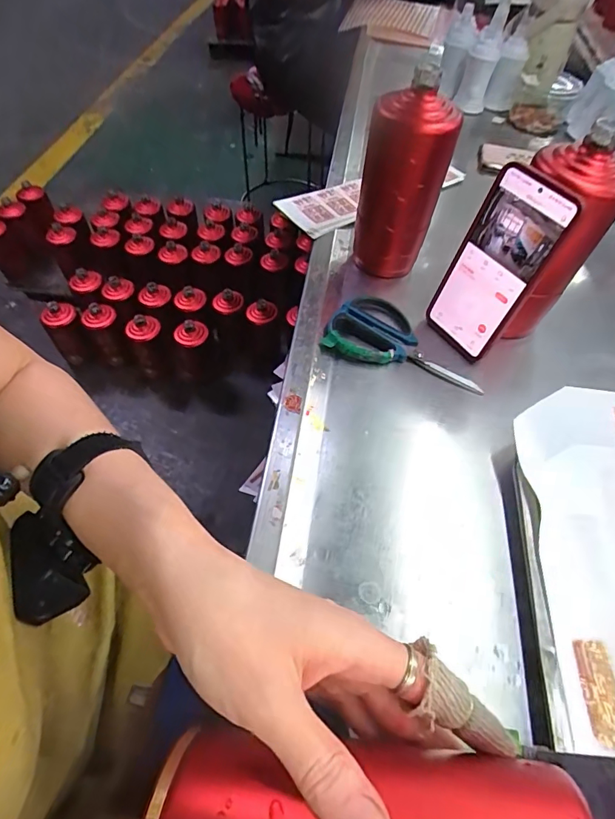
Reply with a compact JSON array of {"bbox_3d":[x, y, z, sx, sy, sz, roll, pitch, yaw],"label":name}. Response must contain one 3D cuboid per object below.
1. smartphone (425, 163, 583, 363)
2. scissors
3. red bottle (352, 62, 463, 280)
[{"bbox_3d":[0.171,-0.132,0.427,0.013,0.165,0.081,-15,55,-32],"label":"smartphone"},{"bbox_3d":[0.102,-0.071,0.467,0.159,0.010,0.086,19,56,10],"label":"scissors"},{"bbox_3d":[0.097,-0.232,0.476,0.080,0.172,0.068,15,55,7],"label":"red bottle"}]

